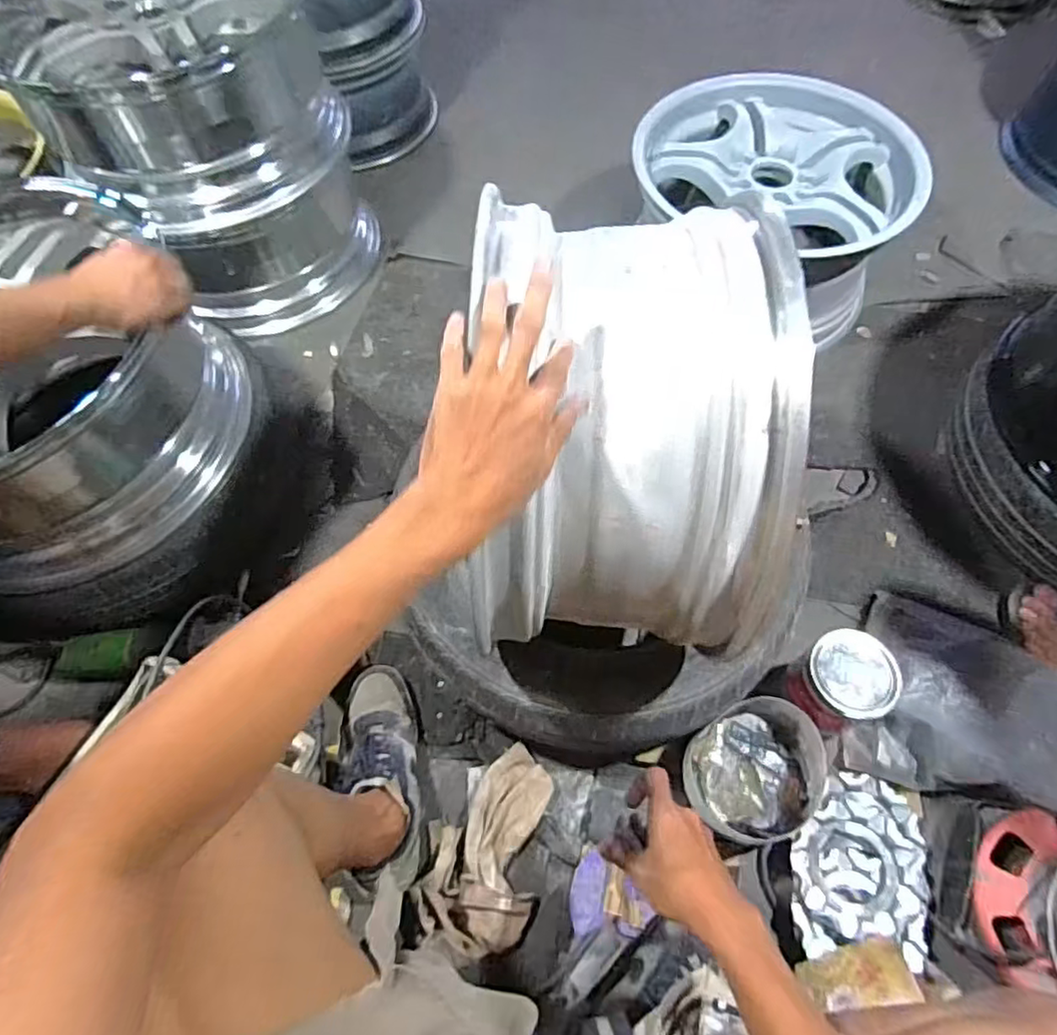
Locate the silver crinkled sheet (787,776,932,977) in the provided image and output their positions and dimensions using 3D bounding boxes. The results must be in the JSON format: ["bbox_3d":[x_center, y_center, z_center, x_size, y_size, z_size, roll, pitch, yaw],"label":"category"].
[{"bbox_3d":[0.388,0.403,0.730,0.148,0.033,0.197,14,64,9],"label":"silver crinkled sheet"}]

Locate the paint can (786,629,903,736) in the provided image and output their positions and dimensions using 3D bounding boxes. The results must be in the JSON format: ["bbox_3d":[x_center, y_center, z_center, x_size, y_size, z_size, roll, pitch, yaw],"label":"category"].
[{"bbox_3d":[0.388,0.210,0.788,0.092,0.129,0.098,-1,63,2],"label":"paint can"}]

